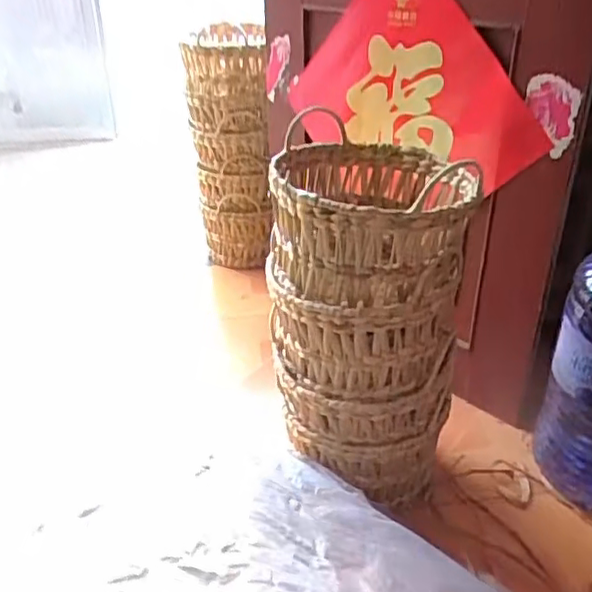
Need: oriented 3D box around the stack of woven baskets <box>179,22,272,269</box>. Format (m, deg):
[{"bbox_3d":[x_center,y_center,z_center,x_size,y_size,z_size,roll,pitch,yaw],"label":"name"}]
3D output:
[{"bbox_3d":[-0.162,-0.360,1.596,0.194,0.581,0.168,0,30,2],"label":"stack of woven baskets"}]

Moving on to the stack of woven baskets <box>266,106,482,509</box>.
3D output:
[{"bbox_3d":[0.101,0.028,0.923,0.250,0.460,0.291,3,30,8],"label":"stack of woven baskets"}]

